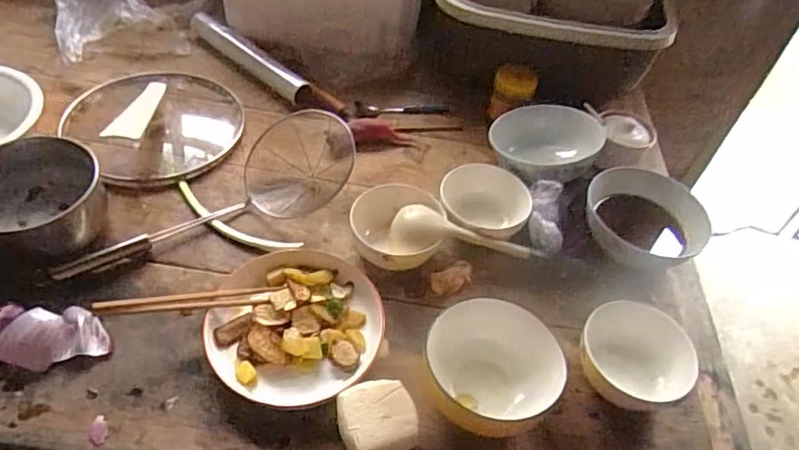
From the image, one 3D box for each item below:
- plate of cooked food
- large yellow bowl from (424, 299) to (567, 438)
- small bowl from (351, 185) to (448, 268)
[{"bbox_3d":[-0.125,0.116,0.696,0.194,0.031,0.203,4,47,-4],"label":"plate of cooked food"},{"bbox_3d":[0.098,0.165,0.658,0.139,0.089,0.141,4,47,-4],"label":"large yellow bowl"},{"bbox_3d":[-0.002,0.008,0.790,0.119,0.055,0.124,4,47,-4],"label":"small bowl"}]

